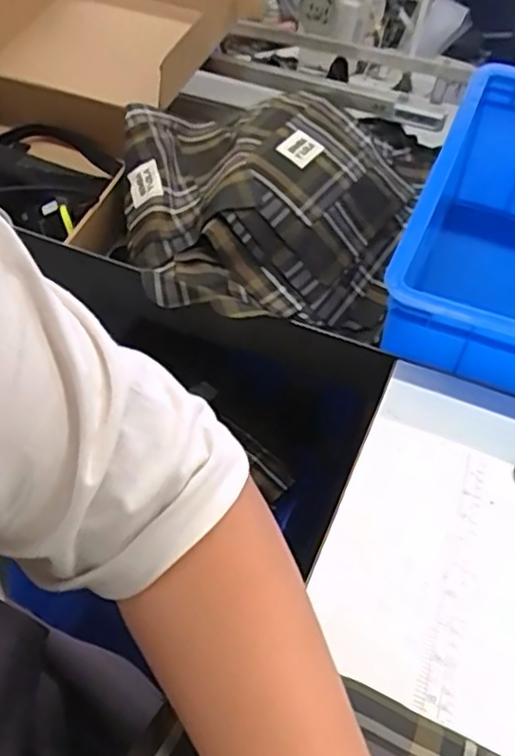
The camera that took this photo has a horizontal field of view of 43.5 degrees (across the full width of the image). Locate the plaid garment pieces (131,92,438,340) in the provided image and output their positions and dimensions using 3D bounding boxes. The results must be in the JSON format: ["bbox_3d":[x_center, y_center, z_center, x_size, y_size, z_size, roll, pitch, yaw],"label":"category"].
[{"bbox_3d":[0.013,-0.211,0.809,0.386,0.167,0.396,13,37,6],"label":"plaid garment pieces"}]

